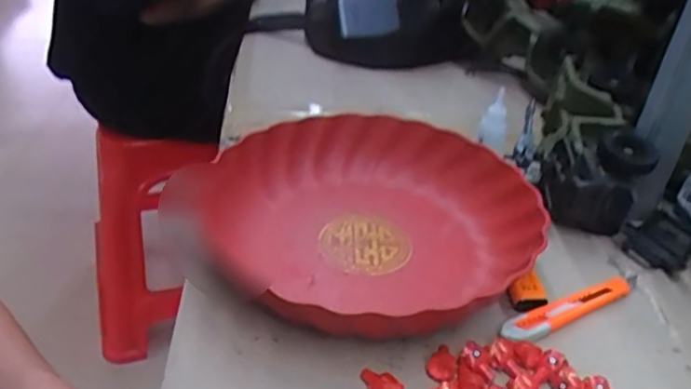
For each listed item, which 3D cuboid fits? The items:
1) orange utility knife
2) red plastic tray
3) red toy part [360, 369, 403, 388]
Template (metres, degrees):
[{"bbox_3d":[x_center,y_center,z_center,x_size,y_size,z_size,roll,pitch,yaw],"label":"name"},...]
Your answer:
[{"bbox_3d":[0.165,0.077,0.437,0.137,0.014,0.018,-16,39,-28],"label":"orange utility knife"},{"bbox_3d":[0.018,0.017,0.459,0.216,0.060,0.223,-23,42,-35],"label":"red plastic tray"},{"bbox_3d":[0.020,0.112,0.366,0.015,0.014,0.028,-23,42,-35],"label":"red toy part"}]

